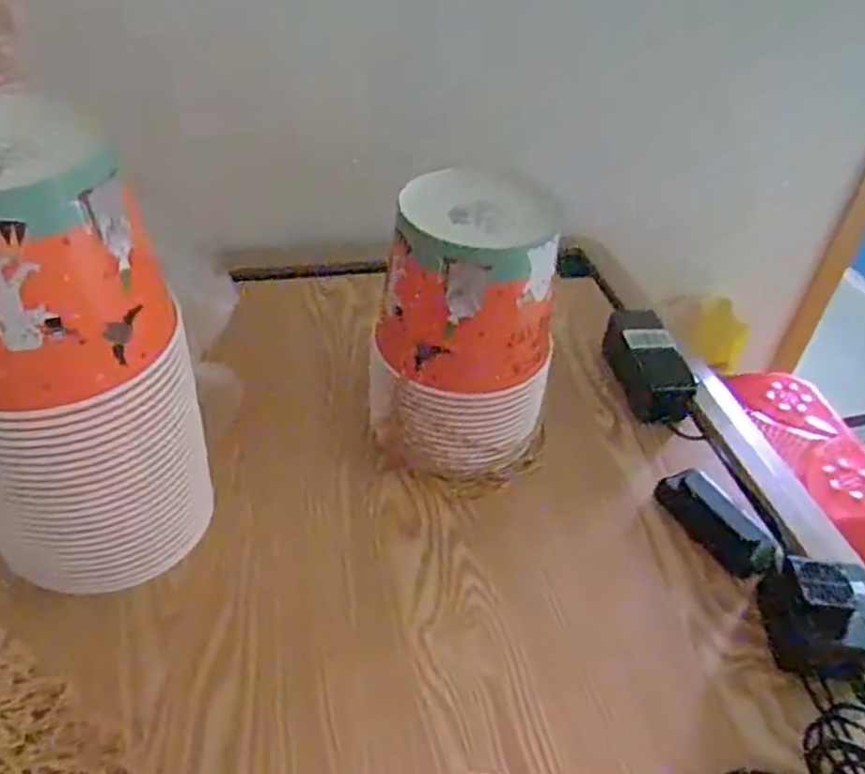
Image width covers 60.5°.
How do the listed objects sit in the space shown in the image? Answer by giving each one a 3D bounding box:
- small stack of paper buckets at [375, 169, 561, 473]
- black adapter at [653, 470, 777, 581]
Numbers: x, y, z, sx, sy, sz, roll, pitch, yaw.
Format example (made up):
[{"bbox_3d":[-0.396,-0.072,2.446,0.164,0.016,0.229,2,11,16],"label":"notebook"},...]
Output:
[{"bbox_3d":[0.032,-0.046,0.638,0.149,0.234,0.141,11,40,7],"label":"small stack of paper buckets"},{"bbox_3d":[0.246,0.115,0.644,0.045,0.028,0.115,-16,46,-23],"label":"black adapter"}]

